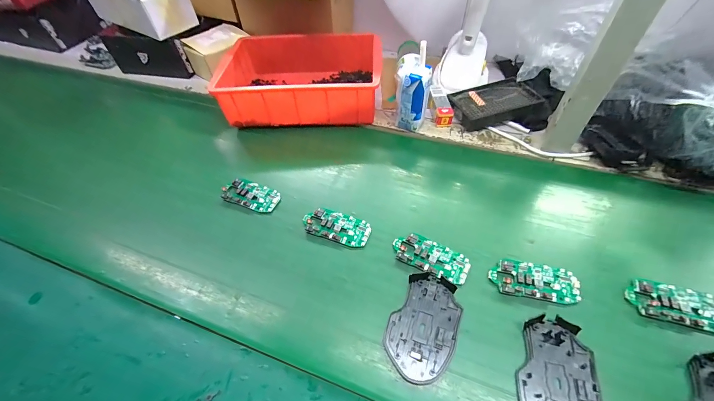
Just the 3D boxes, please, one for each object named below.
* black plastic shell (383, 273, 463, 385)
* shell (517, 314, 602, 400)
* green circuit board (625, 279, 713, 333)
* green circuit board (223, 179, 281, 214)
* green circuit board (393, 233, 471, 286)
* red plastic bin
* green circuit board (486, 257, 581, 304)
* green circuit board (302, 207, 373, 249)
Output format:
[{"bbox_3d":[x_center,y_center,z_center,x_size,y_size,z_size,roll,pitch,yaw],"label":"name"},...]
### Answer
[{"bbox_3d":[0.076,0.140,0.346,0.072,0.009,0.115,18,56,17],"label":"black plastic shell"},{"bbox_3d":[0.205,0.178,0.307,0.071,0.010,0.115,17,55,16],"label":"shell"},{"bbox_3d":[0.361,0.116,0.340,0.096,0.012,0.048,9,54,11],"label":"green circuit board"},{"bbox_3d":[-0.166,-0.010,0.479,0.092,0.010,0.048,17,56,17],"label":"green circuit board"},{"bbox_3d":[0.095,0.072,0.396,0.098,0.008,0.047,24,58,21],"label":"green circuit board"},{"bbox_3d":[-0.104,-0.256,0.617,0.290,0.093,0.247,-1,52,3],"label":"red plastic bin"},{"bbox_3d":[0.214,0.096,0.369,0.098,0.006,0.046,7,53,9],"label":"green circuit board"},{"bbox_3d":[-0.030,0.037,0.436,0.098,0.010,0.045,16,55,16],"label":"green circuit board"}]

